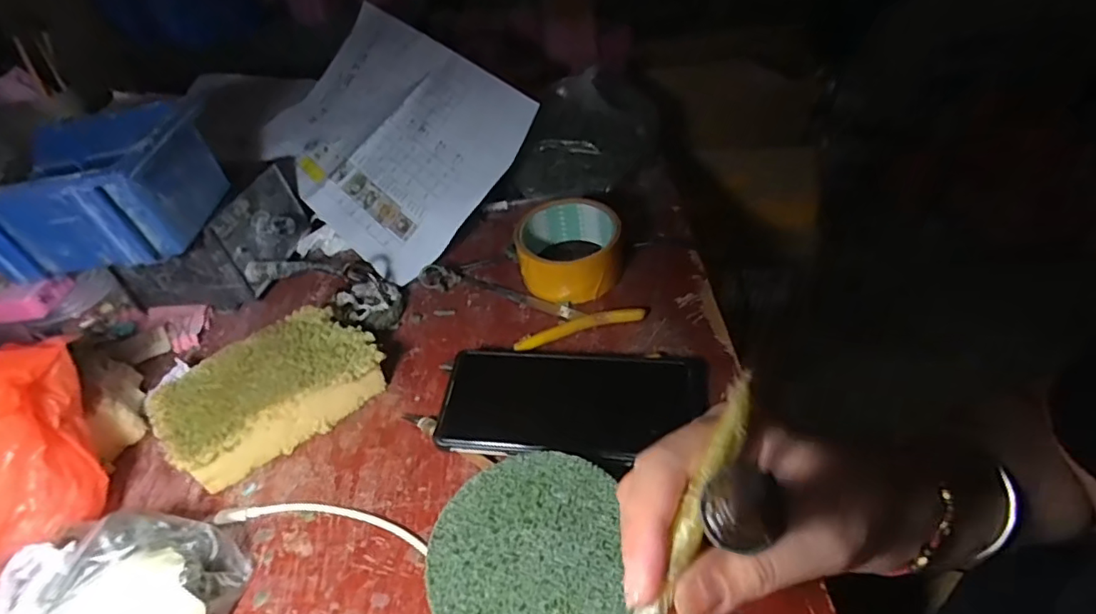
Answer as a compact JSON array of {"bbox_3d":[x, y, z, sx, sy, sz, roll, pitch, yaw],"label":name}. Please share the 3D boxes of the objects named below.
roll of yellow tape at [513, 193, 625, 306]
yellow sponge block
[{"bbox_3d":[0.018,-0.049,0.480,0.084,0.050,0.083,-5,41,4],"label":"roll of yellow tape"},{"bbox_3d":[-0.193,0.056,0.398,0.142,0.038,0.091,-34,47,-26],"label":"yellow sponge block"}]

